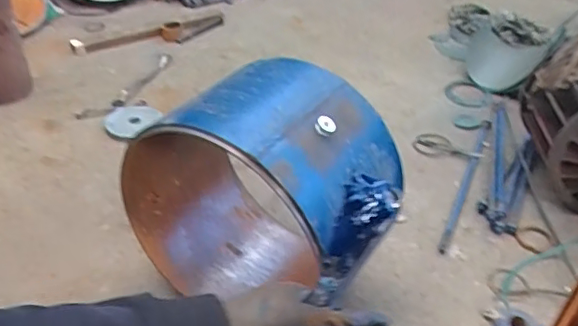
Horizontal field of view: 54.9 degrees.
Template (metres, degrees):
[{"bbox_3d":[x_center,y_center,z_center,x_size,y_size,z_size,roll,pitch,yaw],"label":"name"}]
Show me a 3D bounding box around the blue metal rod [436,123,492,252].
[{"bbox_3d":[0.454,0.036,1.407,0.026,0.017,0.582,17,40,19],"label":"blue metal rod"}]

